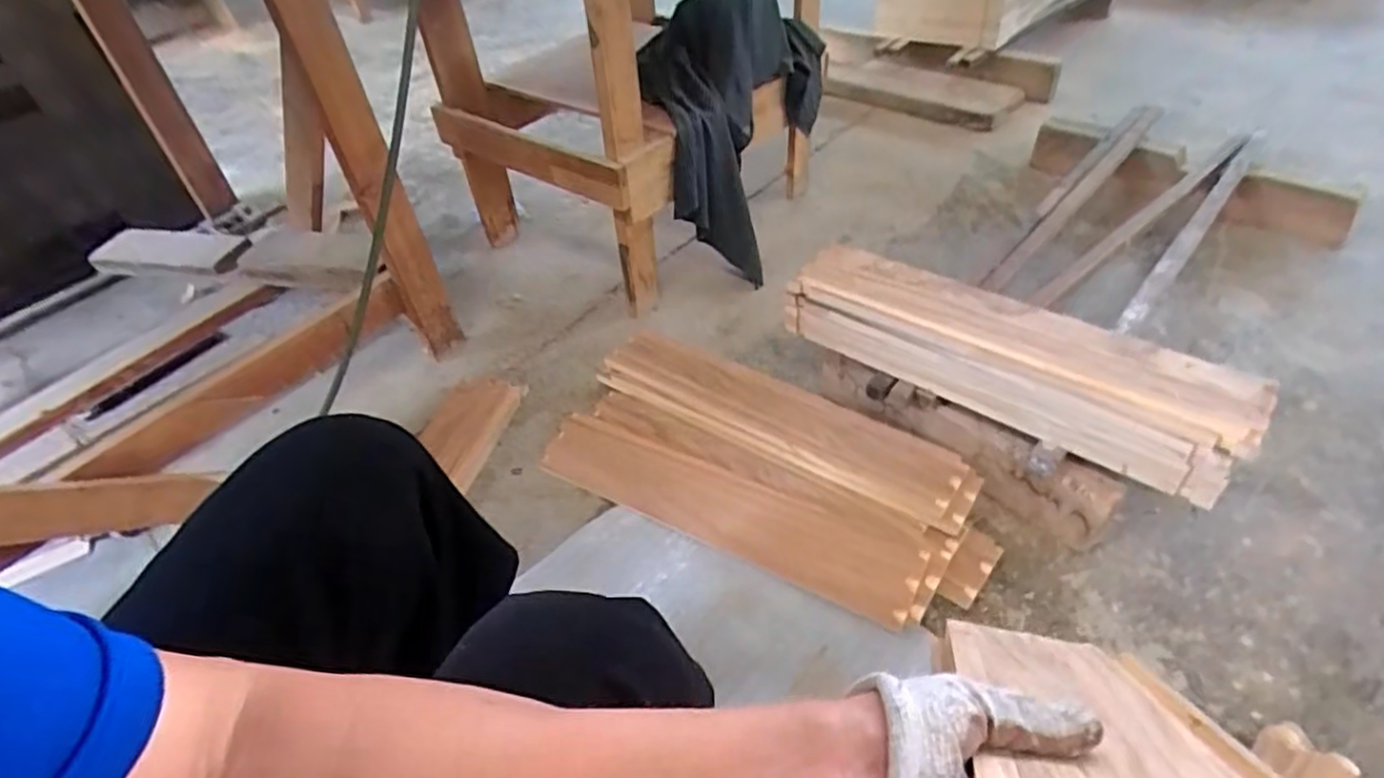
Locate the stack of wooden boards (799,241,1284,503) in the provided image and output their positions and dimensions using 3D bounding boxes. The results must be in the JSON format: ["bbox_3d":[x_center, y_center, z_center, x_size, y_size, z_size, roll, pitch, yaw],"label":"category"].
[{"bbox_3d":[0.374,-0.046,0.848,0.537,0.120,0.132,25,52,29],"label":"stack of wooden boards"}]

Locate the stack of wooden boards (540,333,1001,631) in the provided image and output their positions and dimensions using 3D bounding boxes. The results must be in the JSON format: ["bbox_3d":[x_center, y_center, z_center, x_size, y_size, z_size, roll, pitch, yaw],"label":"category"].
[{"bbox_3d":[0.091,0.094,0.909,0.592,0.090,0.251,20,50,26],"label":"stack of wooden boards"}]

